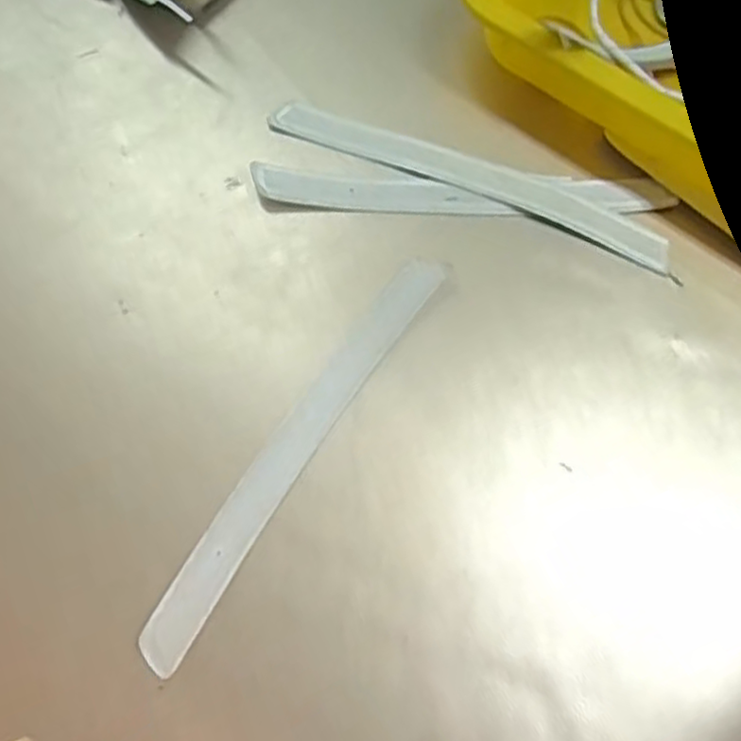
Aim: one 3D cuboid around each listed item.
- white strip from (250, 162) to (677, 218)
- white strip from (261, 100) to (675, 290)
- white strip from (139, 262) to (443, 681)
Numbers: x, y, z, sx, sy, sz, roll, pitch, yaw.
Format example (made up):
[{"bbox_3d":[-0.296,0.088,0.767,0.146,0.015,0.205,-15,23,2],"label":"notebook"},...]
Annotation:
[{"bbox_3d":[0.042,-0.081,0.320,0.186,0.010,0.022,0,70,0],"label":"white strip"},{"bbox_3d":[0.046,-0.088,0.327,0.192,0.005,0.023,23,72,8],"label":"white strip"},{"bbox_3d":[-0.030,0.030,0.283,0.021,0.004,0.189,31,75,16],"label":"white strip"}]

